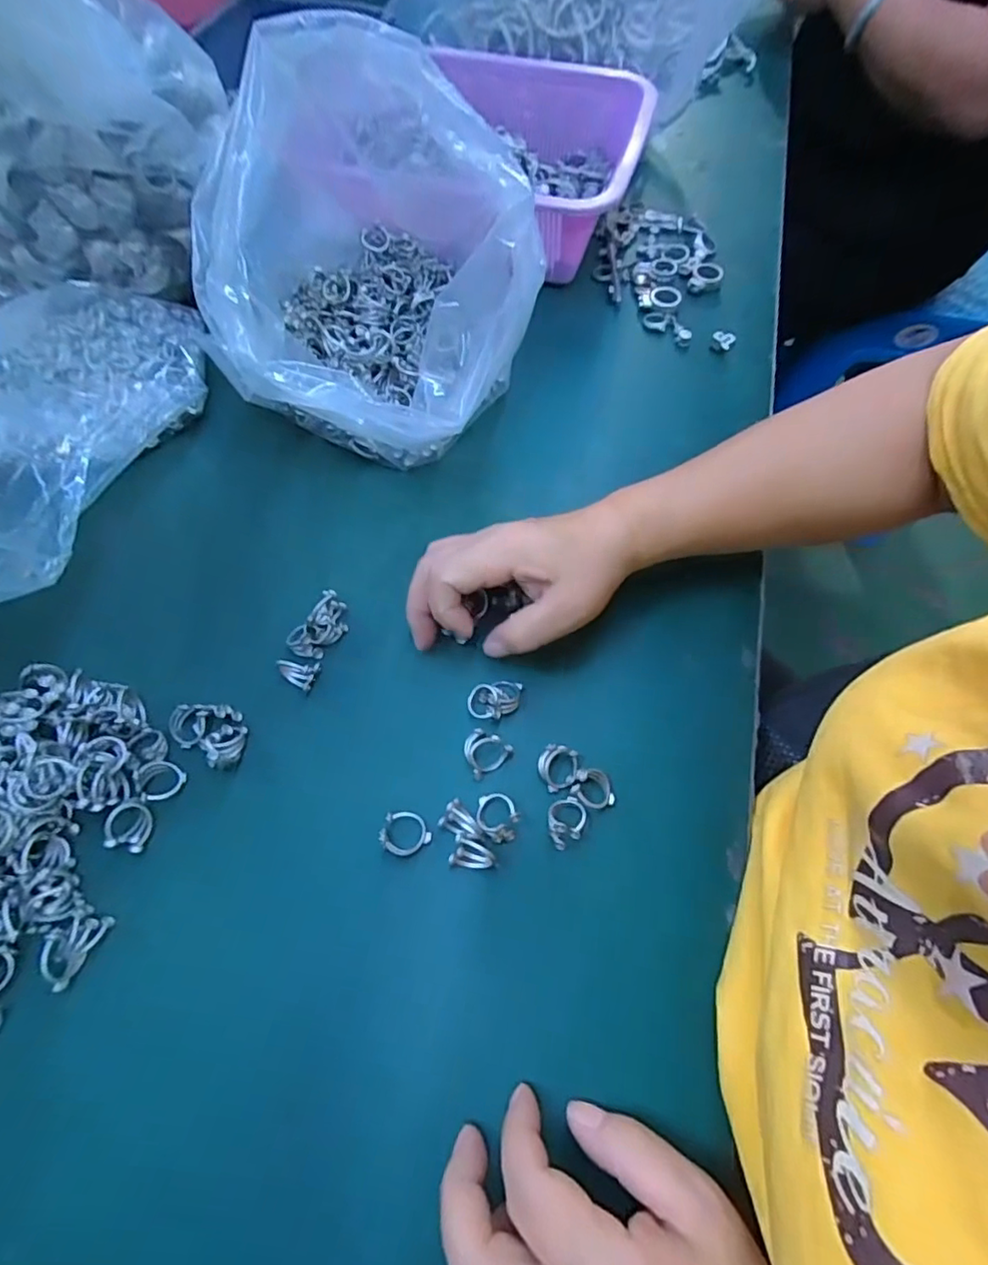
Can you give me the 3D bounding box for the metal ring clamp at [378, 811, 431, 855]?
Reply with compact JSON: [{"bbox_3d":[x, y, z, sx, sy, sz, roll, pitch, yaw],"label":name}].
[{"bbox_3d":[-0.045,0.103,0.296,0.025,0.007,0.021,20,65,7],"label":"metal ring clamp"}]

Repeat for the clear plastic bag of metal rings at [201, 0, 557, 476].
[{"bbox_3d":[-0.066,-0.223,0.364,0.182,0.190,0.201,9,64,4],"label":"clear plastic bag of metal rings"}]

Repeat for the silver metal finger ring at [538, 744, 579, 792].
[{"bbox_3d":[0.034,0.072,0.307,0.020,0.006,0.023,19,65,9],"label":"silver metal finger ring"}]

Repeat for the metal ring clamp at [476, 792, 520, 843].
[{"bbox_3d":[0.002,0.094,0.296,0.021,0.011,0.024,-1,64,-3],"label":"metal ring clamp"}]

